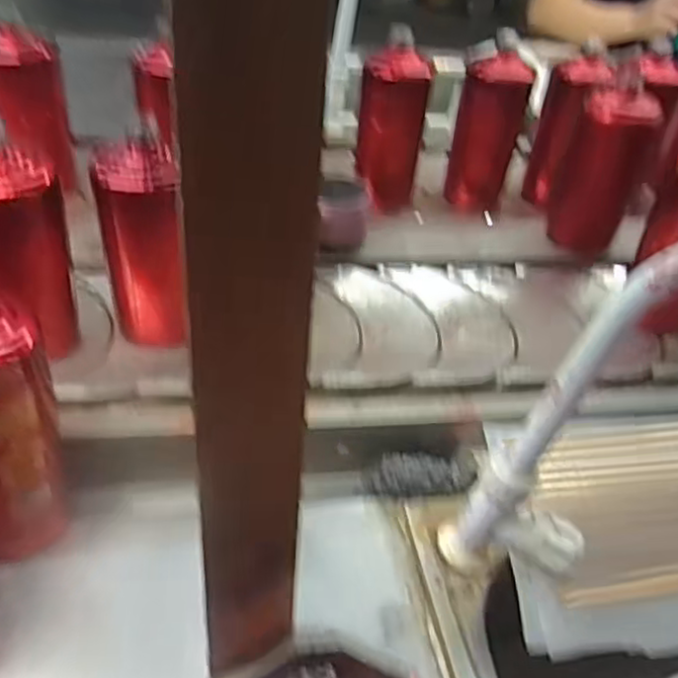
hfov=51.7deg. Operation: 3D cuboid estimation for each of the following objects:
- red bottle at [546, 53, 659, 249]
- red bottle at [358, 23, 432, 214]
[{"bbox_3d":[0.275,-0.176,0.730,0.082,0.185,0.062,17,40,13],"label":"red bottle"},{"bbox_3d":[0.064,-0.241,0.796,0.059,0.189,0.067,-20,46,-29],"label":"red bottle"}]

